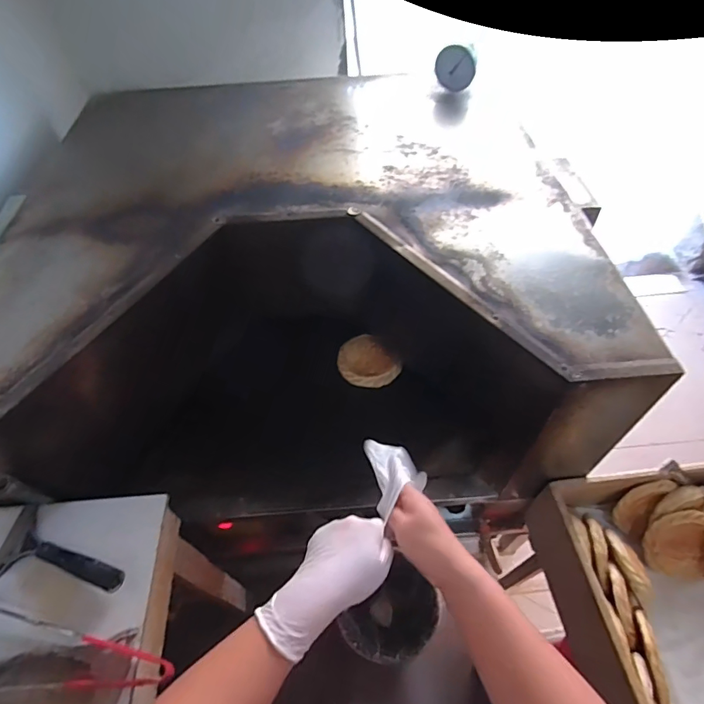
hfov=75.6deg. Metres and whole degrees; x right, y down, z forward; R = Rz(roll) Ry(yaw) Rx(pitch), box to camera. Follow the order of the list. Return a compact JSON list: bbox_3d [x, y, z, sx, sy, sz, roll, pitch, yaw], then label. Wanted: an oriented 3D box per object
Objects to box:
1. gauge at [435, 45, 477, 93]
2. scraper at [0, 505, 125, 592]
[{"bbox_3d":[0.233,-0.640,1.025,0.087,0.083,0.028,14,55,11],"label":"gauge"},{"bbox_3d":[-0.419,0.291,0.646,0.220,0.043,0.099,14,55,11],"label":"scraper"}]

